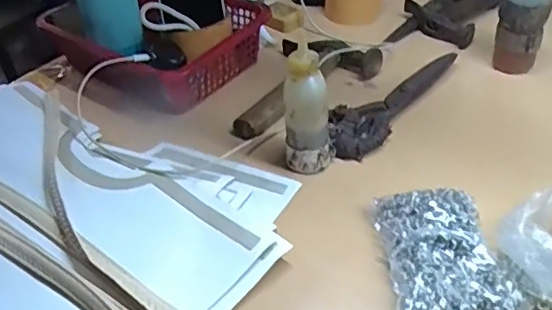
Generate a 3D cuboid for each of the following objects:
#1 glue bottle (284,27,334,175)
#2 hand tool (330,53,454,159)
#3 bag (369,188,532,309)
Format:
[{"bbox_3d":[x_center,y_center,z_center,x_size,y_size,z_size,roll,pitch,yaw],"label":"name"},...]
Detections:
[{"bbox_3d":[0.029,-0.046,0.550,0.035,0.131,0.035,21,46,29],"label":"glue bottle"},{"bbox_3d":[0.126,-0.067,0.663,0.071,0.019,0.216,23,47,31],"label":"hand tool"},{"bbox_3d":[0.137,0.076,0.468,0.095,0.025,0.128,-6,39,0],"label":"bag"}]

